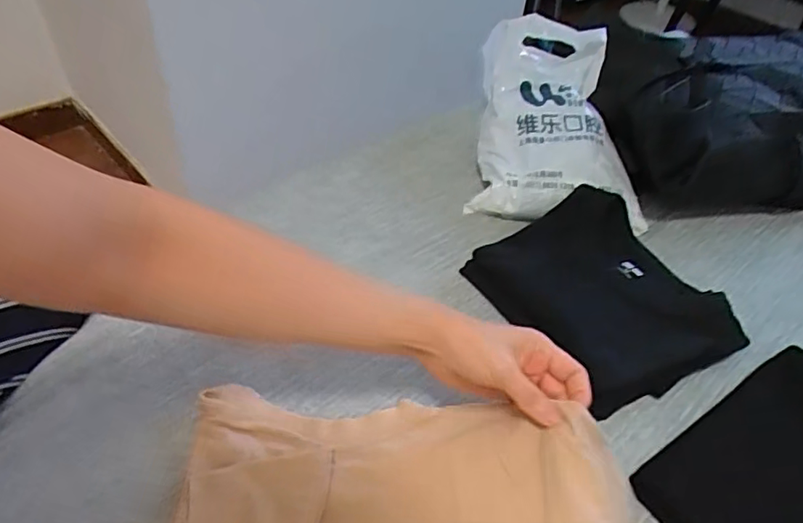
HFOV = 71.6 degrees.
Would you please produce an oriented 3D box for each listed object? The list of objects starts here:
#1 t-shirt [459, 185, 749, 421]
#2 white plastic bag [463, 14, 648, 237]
[{"bbox_3d":[0.208,0.033,0.596,0.195,0.058,0.230,-19,51,-22],"label":"t-shirt"},{"bbox_3d":[0.212,-0.185,0.747,0.215,0.152,0.259,8,46,1],"label":"white plastic bag"}]

